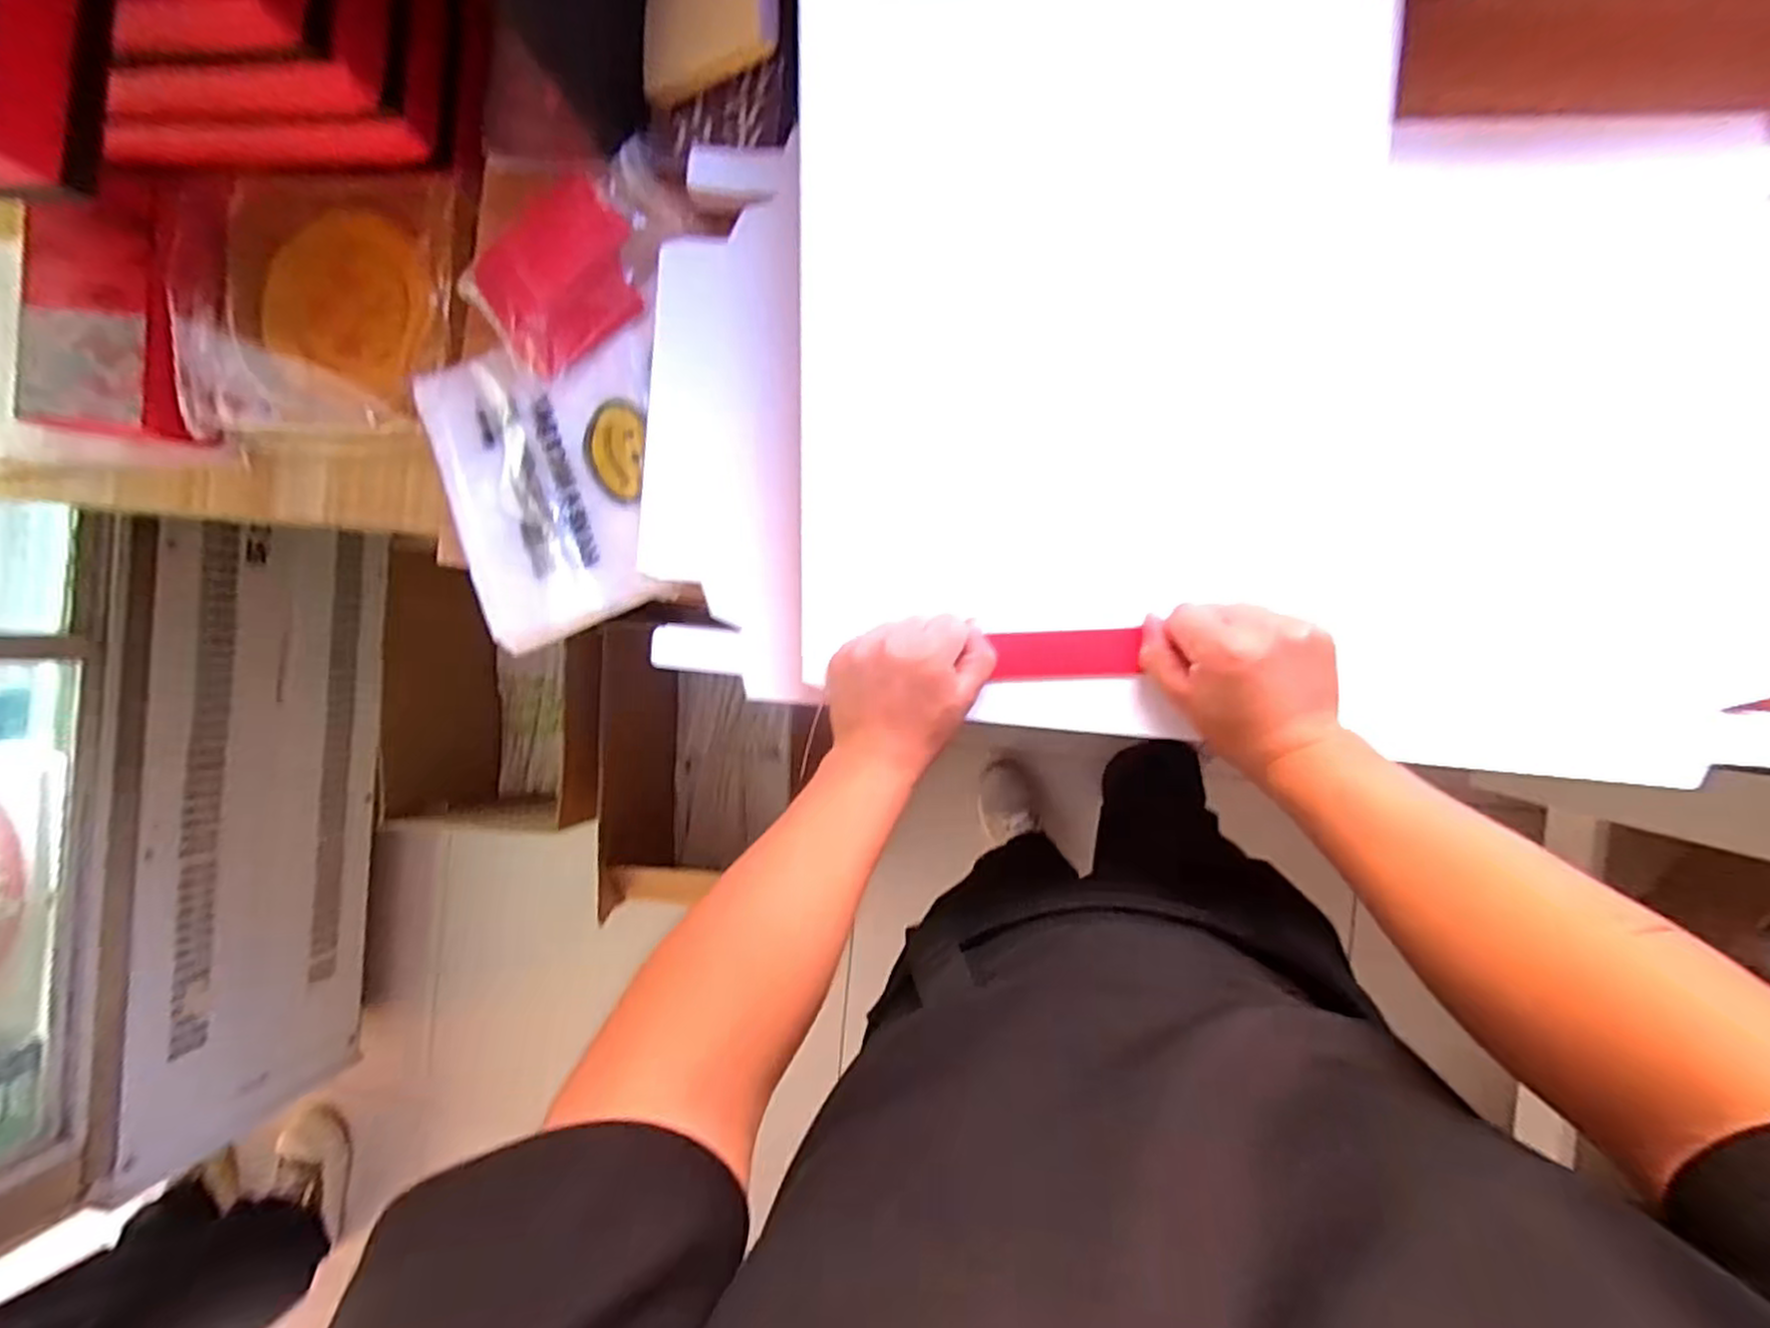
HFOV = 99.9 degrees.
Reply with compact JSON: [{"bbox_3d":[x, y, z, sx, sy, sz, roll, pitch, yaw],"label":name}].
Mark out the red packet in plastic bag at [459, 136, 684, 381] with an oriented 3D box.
[{"bbox_3d":[-0.206,-0.275,0.506,0.156,0.042,0.096,-36,85,7],"label":"red packet in plastic bag"}]

